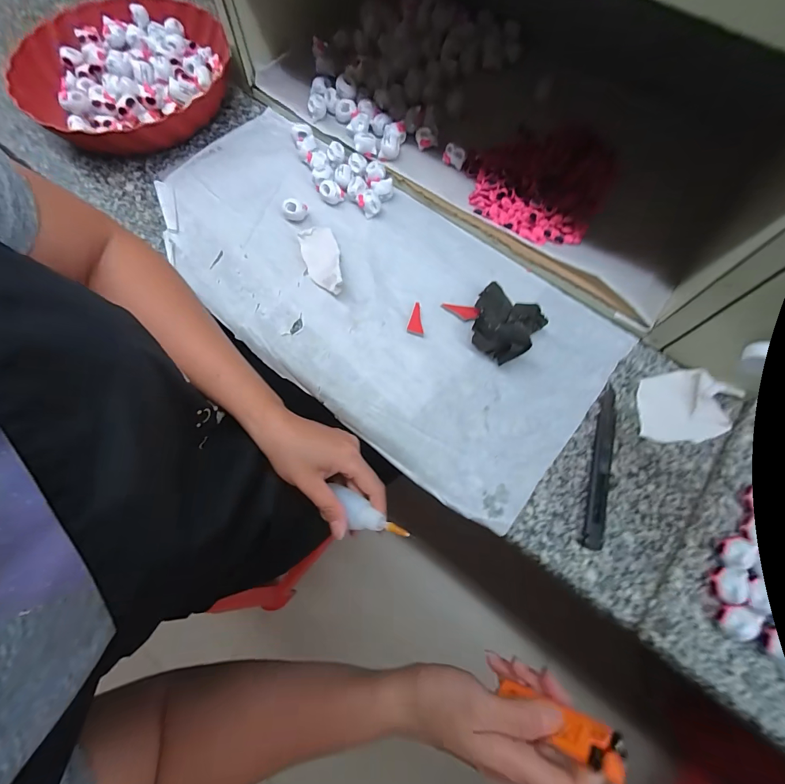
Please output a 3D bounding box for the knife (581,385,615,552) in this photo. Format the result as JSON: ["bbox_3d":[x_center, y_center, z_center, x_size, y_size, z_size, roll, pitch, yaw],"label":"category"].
[{"bbox_3d":[0.181,0.060,0.317,0.018,0.013,0.142,18,71,6],"label":"knife"}]

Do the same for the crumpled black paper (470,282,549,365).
[{"bbox_3d":[0.102,-0.064,0.347,0.064,0.038,0.062,37,74,12],"label":"crumpled black paper"}]

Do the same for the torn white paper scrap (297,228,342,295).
[{"bbox_3d":[-0.073,-0.135,0.374,0.037,0.021,0.078,-11,71,-4],"label":"torn white paper scrap"}]

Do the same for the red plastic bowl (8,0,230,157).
[{"bbox_3d":[-0.316,-0.374,0.448,0.238,0.048,0.244,0,70,0],"label":"red plastic bowl"}]

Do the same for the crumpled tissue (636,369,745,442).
[{"bbox_3d":[0.263,0.011,0.330,0.080,0.014,0.064,1,70,0],"label":"crumpled tissue"}]

